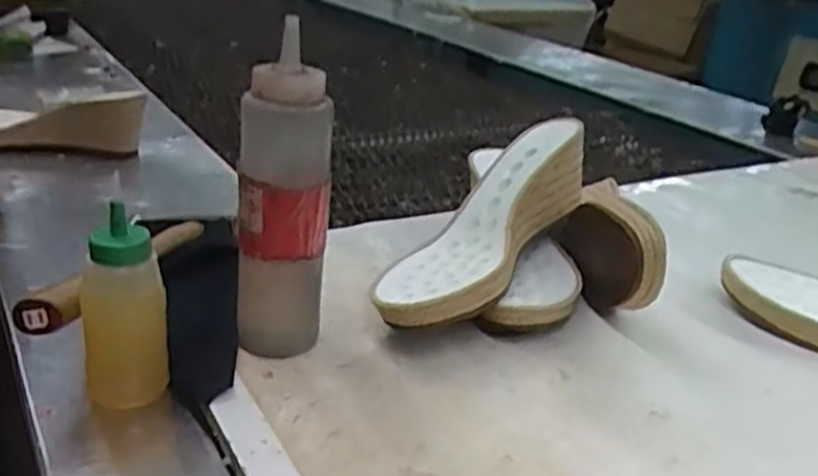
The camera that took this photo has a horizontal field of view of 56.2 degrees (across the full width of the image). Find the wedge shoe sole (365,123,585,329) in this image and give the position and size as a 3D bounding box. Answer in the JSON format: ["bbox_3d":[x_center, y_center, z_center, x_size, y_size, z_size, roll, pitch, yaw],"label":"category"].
[{"bbox_3d":[0.060,-0.008,0.596,0.087,0.060,0.253,19,46,30],"label":"wedge shoe sole"}]

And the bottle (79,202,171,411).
[{"bbox_3d":[-0.178,0.046,0.476,0.048,0.133,0.041,-6,26,-23],"label":"bottle"}]

